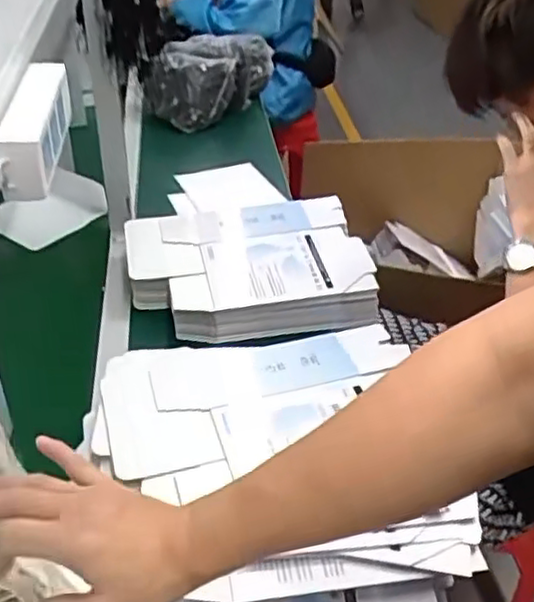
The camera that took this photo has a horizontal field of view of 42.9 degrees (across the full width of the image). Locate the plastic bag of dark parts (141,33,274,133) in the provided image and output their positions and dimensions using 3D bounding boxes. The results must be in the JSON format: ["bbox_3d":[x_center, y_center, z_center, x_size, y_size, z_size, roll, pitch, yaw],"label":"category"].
[{"bbox_3d":[-0.125,-0.551,1.662,0.154,0.159,0.384,15,39,16],"label":"plastic bag of dark parts"}]

